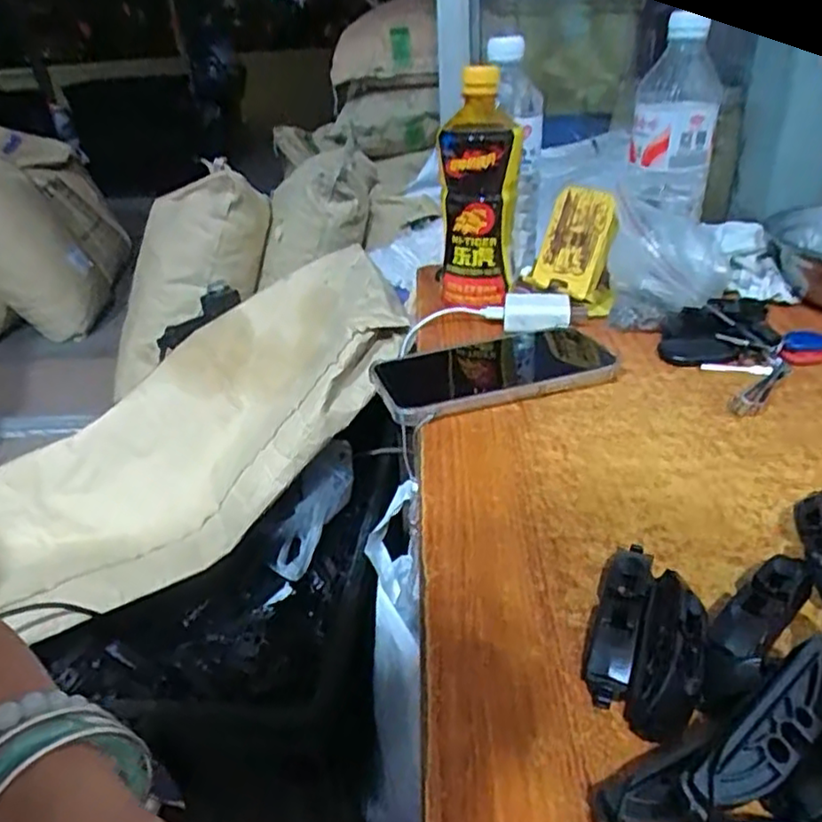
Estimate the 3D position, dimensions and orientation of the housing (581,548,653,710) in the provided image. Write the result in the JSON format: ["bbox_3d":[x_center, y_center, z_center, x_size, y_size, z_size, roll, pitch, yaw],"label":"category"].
[{"bbox_3d":[0.086,0.085,0.275,0.020,0.018,0.078,9,32,23],"label":"housing"}]

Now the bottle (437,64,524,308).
[{"bbox_3d":[0.058,-0.183,0.565,0.066,0.185,0.075,0,29,8],"label":"bottle"}]

